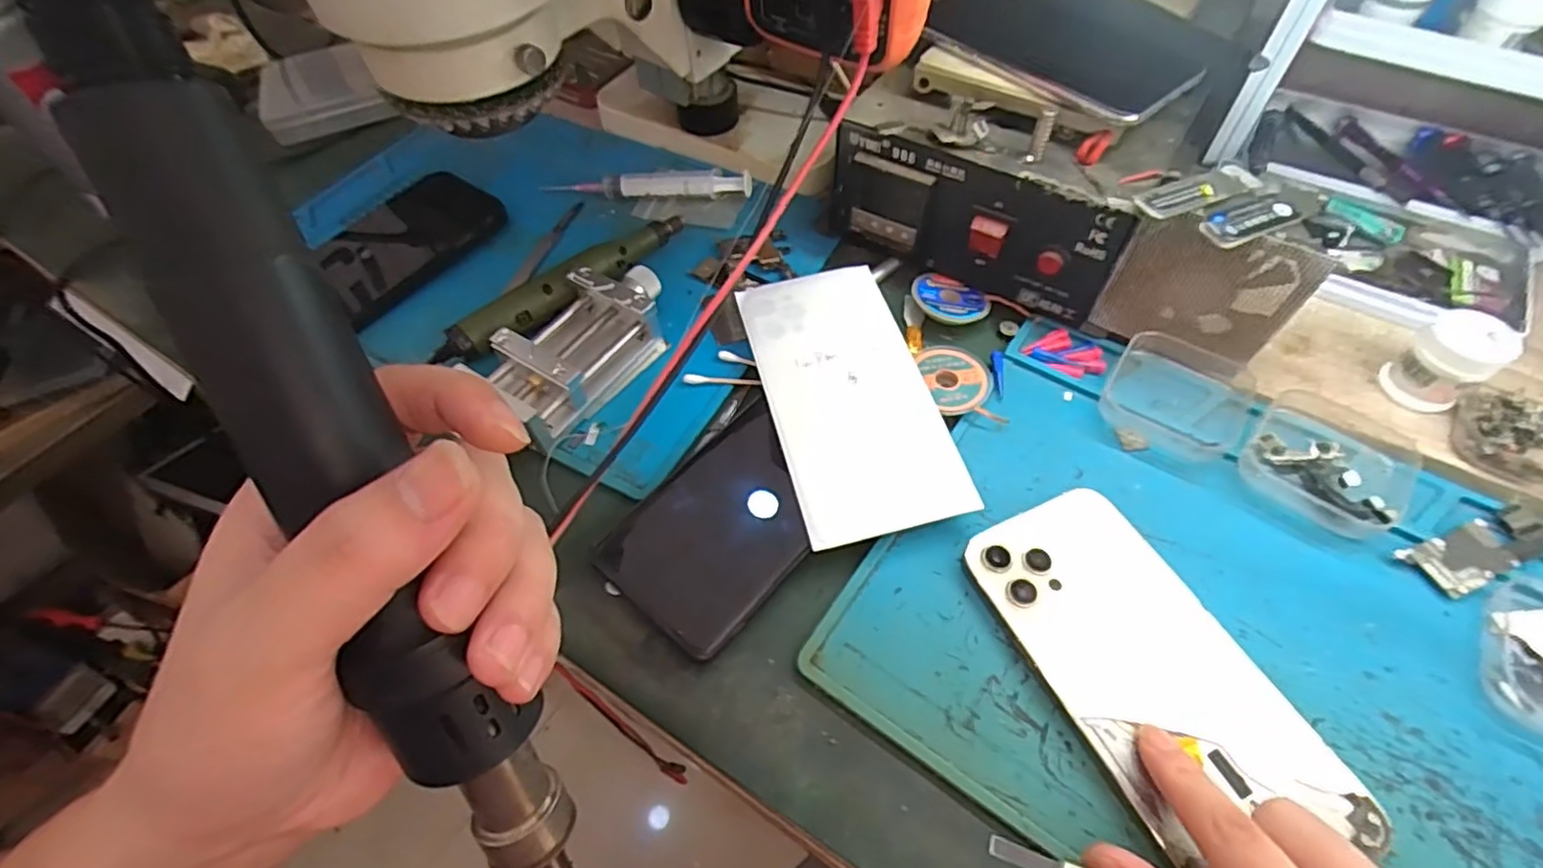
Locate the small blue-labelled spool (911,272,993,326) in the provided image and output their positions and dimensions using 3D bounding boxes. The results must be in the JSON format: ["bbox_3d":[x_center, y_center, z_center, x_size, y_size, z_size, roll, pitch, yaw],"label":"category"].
[{"bbox_3d":[0.105,-0.078,0.384,0.045,0.014,0.036,11,58,11],"label":"small blue-labelled spool"}]

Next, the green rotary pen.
[{"bbox_3d":[-0.119,-0.090,0.385,0.167,0.024,0.025,-37,61,-19],"label":"green rotary pen"}]

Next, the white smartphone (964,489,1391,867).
[{"bbox_3d":[0.150,0.093,0.263,0.077,0.006,0.150,-23,58,-11],"label":"white smartphone"}]

